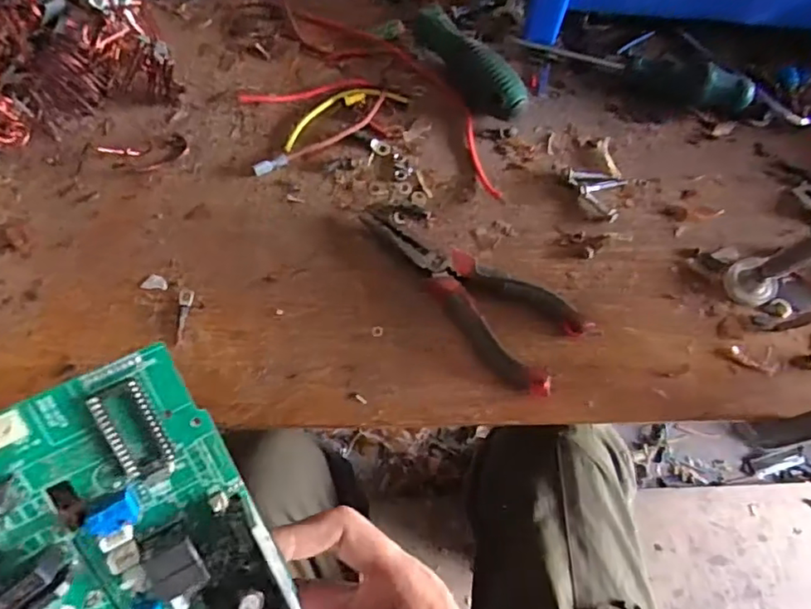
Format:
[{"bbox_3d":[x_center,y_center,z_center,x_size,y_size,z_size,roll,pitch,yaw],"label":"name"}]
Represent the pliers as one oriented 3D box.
[{"bbox_3d":[0.031,-0.001,0.349,0.152,0.013,0.059,28,70,10],"label":"pliers"}]

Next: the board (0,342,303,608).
[{"bbox_3d":[-0.100,0.098,0.217,0.090,0.027,0.143,-28,108,-17],"label":"board"}]

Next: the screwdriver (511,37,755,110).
[{"bbox_3d":[0.159,-0.166,0.411,0.165,0.027,0.026,18,69,7],"label":"screwdriver"}]

